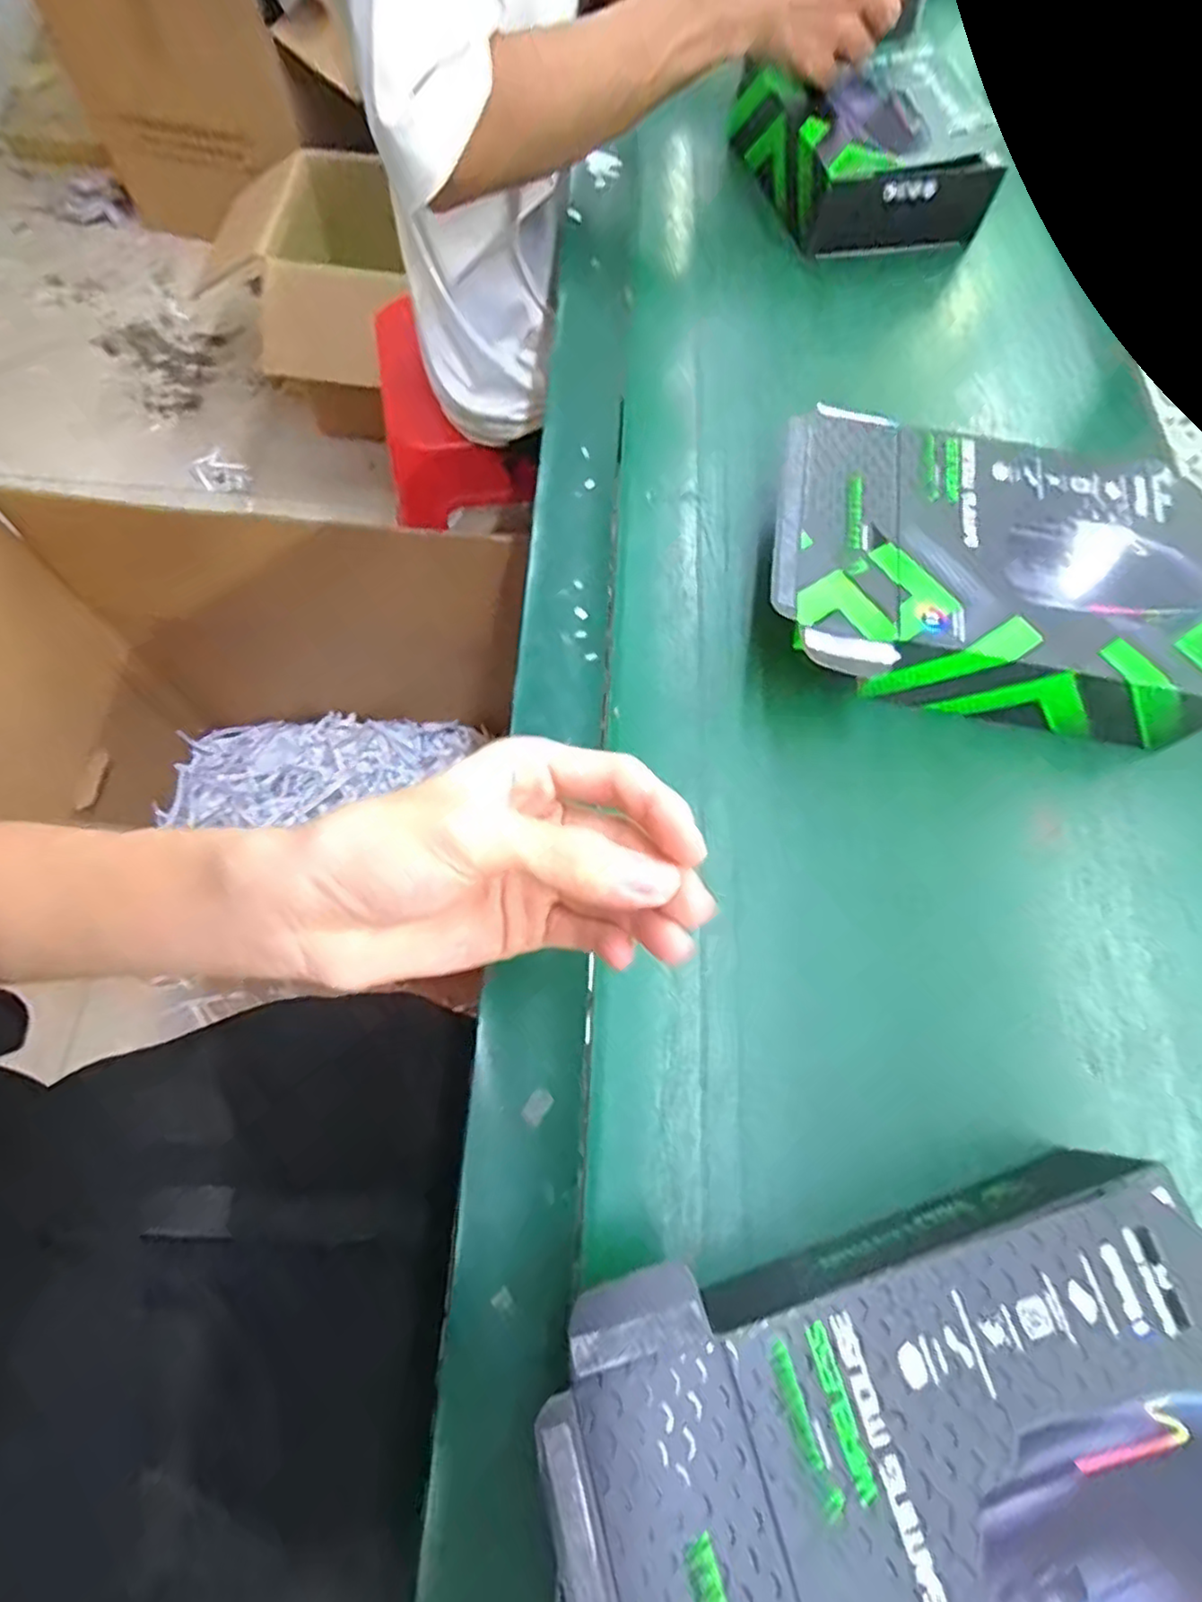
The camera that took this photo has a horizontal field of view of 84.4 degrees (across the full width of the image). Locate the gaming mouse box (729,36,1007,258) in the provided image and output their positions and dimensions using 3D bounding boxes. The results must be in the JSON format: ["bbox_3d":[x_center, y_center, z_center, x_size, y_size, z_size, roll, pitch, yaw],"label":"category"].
[{"bbox_3d":[0.209,-0.529,0.545,0.149,0.071,0.160,-17,68,-8],"label":"gaming mouse box"}]

